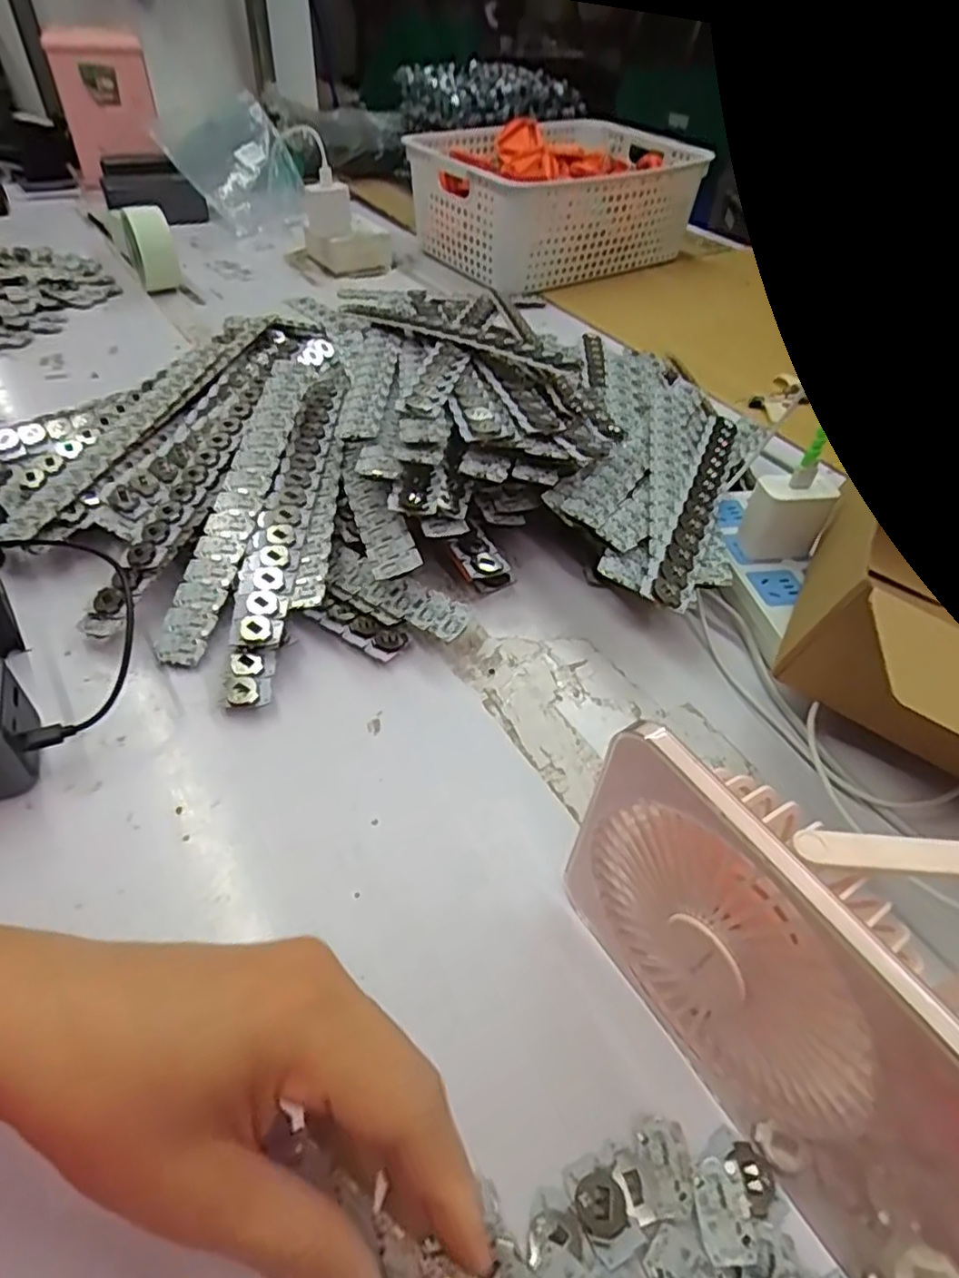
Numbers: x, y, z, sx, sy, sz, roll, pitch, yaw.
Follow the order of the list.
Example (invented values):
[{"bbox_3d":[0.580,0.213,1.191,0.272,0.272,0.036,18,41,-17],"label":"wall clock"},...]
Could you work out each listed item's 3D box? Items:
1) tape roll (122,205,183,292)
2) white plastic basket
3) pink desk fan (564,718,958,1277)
[{"bbox_3d":[-0.369,-0.440,0.776,0.049,0.083,0.094,-15,50,-19],"label":"tape roll"},{"bbox_3d":[0.103,-0.585,0.921,0.346,0.128,0.268,-27,54,-28],"label":"white plastic basket"},{"bbox_3d":[0.136,0.116,0.245,0.100,0.134,0.193,-24,53,-26],"label":"pink desk fan"}]

